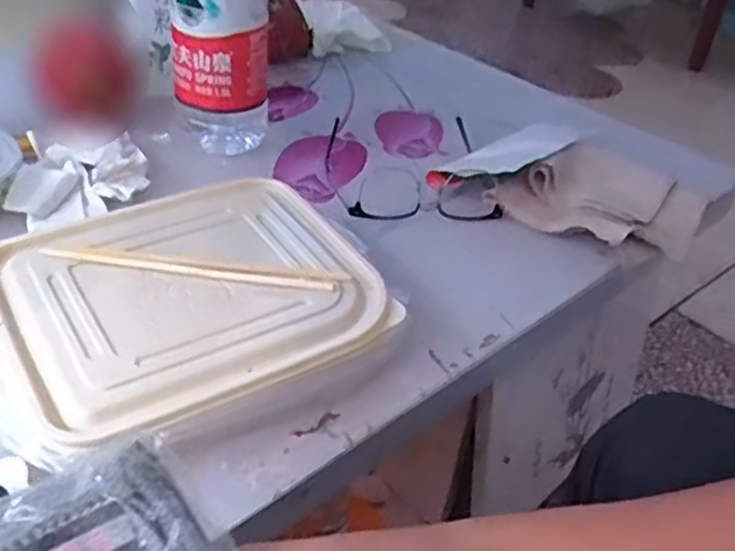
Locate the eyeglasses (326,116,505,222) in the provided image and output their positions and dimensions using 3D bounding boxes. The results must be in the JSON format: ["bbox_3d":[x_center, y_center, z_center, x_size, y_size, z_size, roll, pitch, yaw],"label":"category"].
[{"bbox_3d":[0.039,-0.102,0.667,0.144,0.041,0.147,0,37,-9],"label":"eyeglasses"}]

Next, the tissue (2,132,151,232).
[{"bbox_3d":[-0.233,-0.079,0.593,0.087,0.025,0.115,7,36,0],"label":"tissue"}]

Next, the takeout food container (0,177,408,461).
[{"bbox_3d":[-0.122,0.022,0.465,0.250,0.052,0.201,-19,44,-31],"label":"takeout food container"}]

